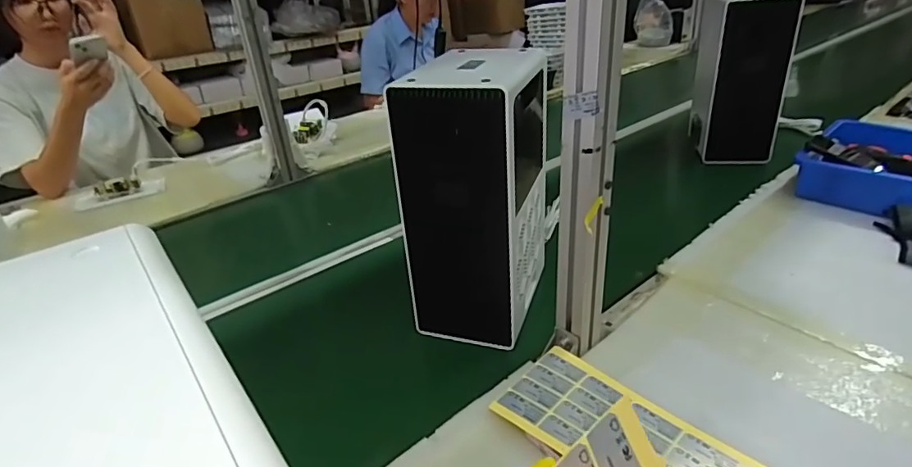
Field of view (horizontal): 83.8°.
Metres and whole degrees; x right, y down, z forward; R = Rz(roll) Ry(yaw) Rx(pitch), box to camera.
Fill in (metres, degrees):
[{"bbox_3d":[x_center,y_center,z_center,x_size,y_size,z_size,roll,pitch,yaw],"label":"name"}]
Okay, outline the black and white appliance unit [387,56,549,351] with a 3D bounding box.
[{"bbox_3d":[0.029,-0.058,0.673,0.140,0.321,0.179,6,28,20],"label":"black and white appliance unit"}]

